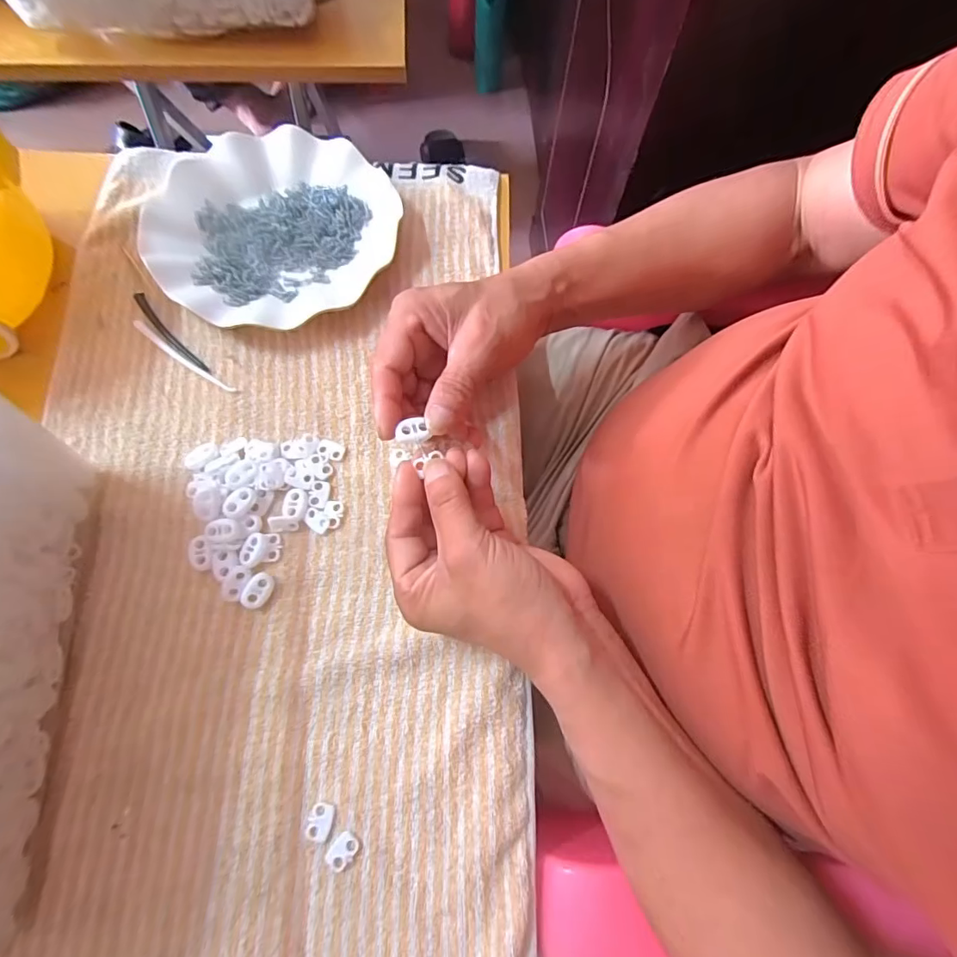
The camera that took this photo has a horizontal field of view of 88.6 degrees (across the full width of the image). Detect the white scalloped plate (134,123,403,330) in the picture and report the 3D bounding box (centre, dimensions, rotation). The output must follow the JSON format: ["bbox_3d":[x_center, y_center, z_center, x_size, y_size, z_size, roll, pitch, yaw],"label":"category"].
[{"bbox_3d":[-0.160,-0.200,0.379,0.178,0.026,0.166,0,72,-1],"label":"white scalloped plate"}]

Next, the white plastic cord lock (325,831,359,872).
[{"bbox_3d":[-0.074,0.202,0.266,0.014,0.004,0.018,40,76,11],"label":"white plastic cord lock"}]

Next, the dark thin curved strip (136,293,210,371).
[{"bbox_3d":[-0.227,-0.107,0.358,0.010,0.004,0.085,-43,78,-13],"label":"dark thin curved strip"}]

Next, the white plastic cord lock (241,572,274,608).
[{"bbox_3d":[-0.137,0.069,0.304,0.014,0.010,0.022,19,73,5],"label":"white plastic cord lock"}]

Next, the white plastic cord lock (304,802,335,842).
[{"bbox_3d":[-0.087,0.190,0.270,0.013,0.004,0.018,13,73,3],"label":"white plastic cord lock"}]

